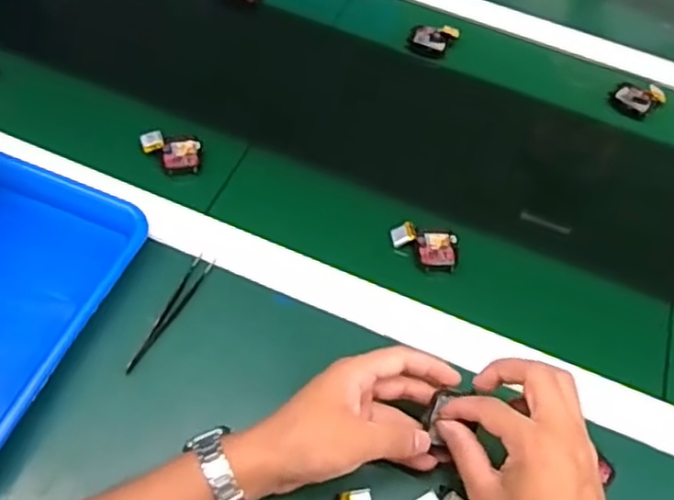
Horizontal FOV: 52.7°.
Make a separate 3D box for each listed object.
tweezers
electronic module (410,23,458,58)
[{"bbox_3d":[-0.132,0.050,0.543,0.015,0.005,0.113,32,60,-6],"label":"tweezers"},{"bbox_3d":[0.108,-0.236,0.766,0.049,0.015,0.043,18,55,6],"label":"electronic module"}]

